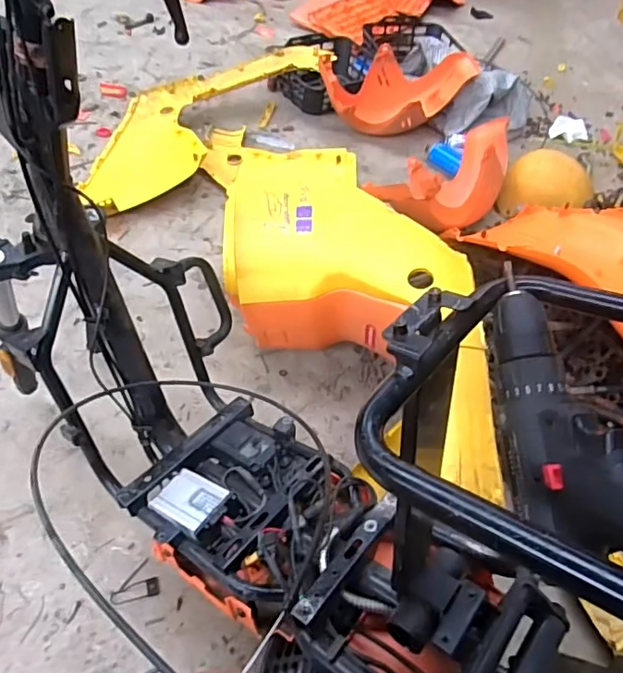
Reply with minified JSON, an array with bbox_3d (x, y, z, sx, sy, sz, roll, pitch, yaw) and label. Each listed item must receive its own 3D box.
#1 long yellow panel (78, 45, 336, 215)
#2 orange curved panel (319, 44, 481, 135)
[{"bbox_3d":[-0.320,-0.625,1.491,0.372,0.138,0.800,33,57,19],"label":"long yellow panel"},{"bbox_3d":[0.253,-0.726,1.581,0.452,0.145,0.230,-16,56,-17],"label":"orange curved panel"}]

